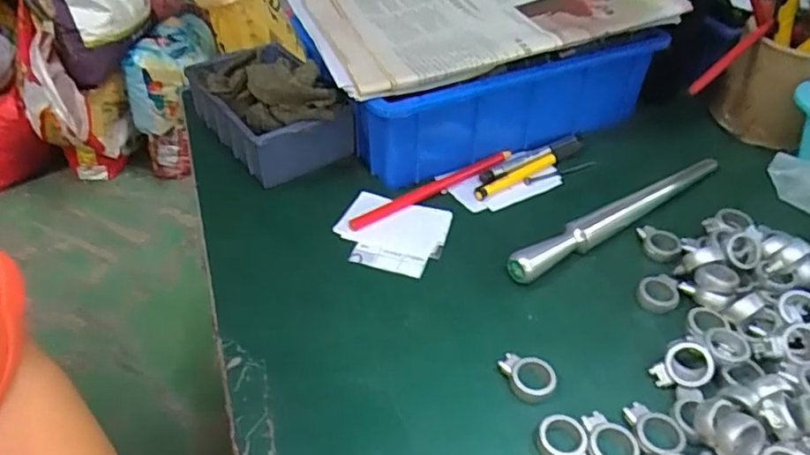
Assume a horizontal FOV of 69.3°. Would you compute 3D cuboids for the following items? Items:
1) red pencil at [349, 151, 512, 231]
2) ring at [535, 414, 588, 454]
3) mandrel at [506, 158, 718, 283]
[{"bbox_3d":[0.024,-0.033,0.472,0.156,0.011,0.012,-23,47,-25],"label":"red pencil"},{"bbox_3d":[0.085,0.117,0.316,0.025,0.009,0.033,0,42,-2],"label":"ring"},{"bbox_3d":[0.168,-0.010,0.449,0.226,0.021,0.017,-24,48,-25],"label":"mandrel"}]

